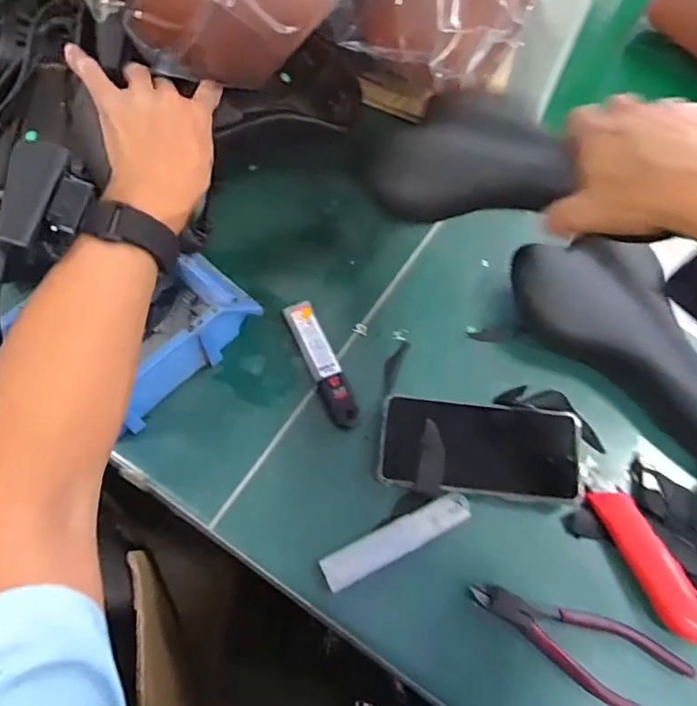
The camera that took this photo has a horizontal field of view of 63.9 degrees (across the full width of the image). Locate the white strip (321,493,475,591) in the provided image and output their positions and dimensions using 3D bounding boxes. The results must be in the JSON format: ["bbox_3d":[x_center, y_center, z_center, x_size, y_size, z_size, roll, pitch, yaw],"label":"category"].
[{"bbox_3d":[0.039,0.148,0.446,0.125,0.008,0.025,-24,68,-13],"label":"white strip"}]

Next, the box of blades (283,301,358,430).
[{"bbox_3d":[-0.024,0.007,0.505,0.026,0.011,0.125,-21,68,-12],"label":"box of blades"}]

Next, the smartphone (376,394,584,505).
[{"bbox_3d":[0.112,0.078,0.473,0.166,0.014,0.080,7,65,0],"label":"smartphone"}]

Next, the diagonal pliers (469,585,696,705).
[{"bbox_3d":[0.171,0.218,0.424,0.161,0.020,0.058,26,66,9],"label":"diagonal pliers"}]

